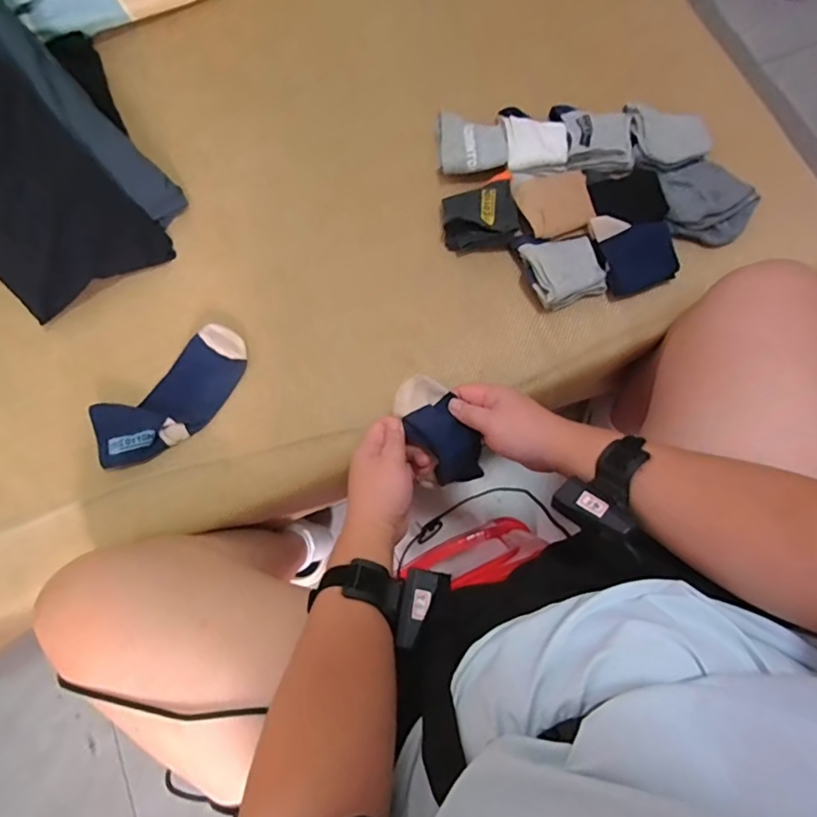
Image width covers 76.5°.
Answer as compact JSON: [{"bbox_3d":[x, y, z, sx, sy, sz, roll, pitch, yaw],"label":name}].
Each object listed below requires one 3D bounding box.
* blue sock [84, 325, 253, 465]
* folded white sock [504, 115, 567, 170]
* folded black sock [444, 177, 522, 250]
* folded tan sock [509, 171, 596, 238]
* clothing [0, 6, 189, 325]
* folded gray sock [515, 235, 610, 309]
[{"bbox_3d":[-0.282,-0.013,0.623,0.203,0.022,0.089,-39,79,-8],"label":"blue sock"},{"bbox_3d":[0.164,-0.345,0.665,0.077,0.019,0.065,-3,76,1],"label":"folded white sock"},{"bbox_3d":[0.091,-0.240,0.651,0.091,0.044,0.078,-6,76,0],"label":"folded black sock"},{"bbox_3d":[0.181,-0.261,0.650,0.091,0.013,0.091,-7,76,0],"label":"folded tan sock"},{"bbox_3d":[-0.478,-0.324,0.630,0.257,0.161,0.345,-34,78,-7],"label":"clothing"},{"bbox_3d":[0.191,-0.171,0.637,0.089,0.038,0.079,-19,77,-3],"label":"folded gray sock"}]

